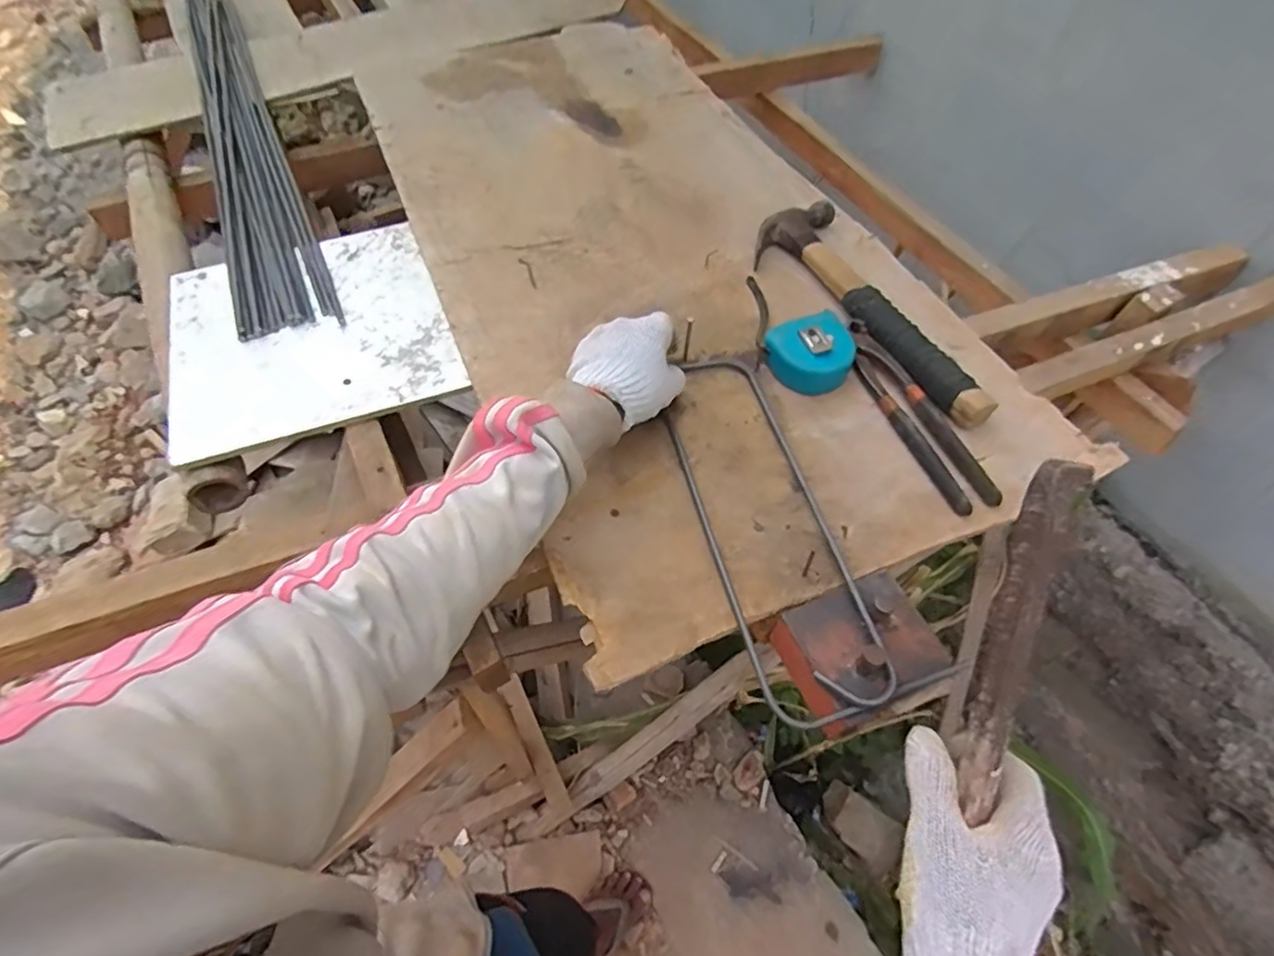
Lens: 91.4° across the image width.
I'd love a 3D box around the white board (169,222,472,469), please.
[{"bbox_3d":[-0.343,-0.160,0.653,0.265,0.017,0.288,-20,59,-12],"label":"white board"}]

